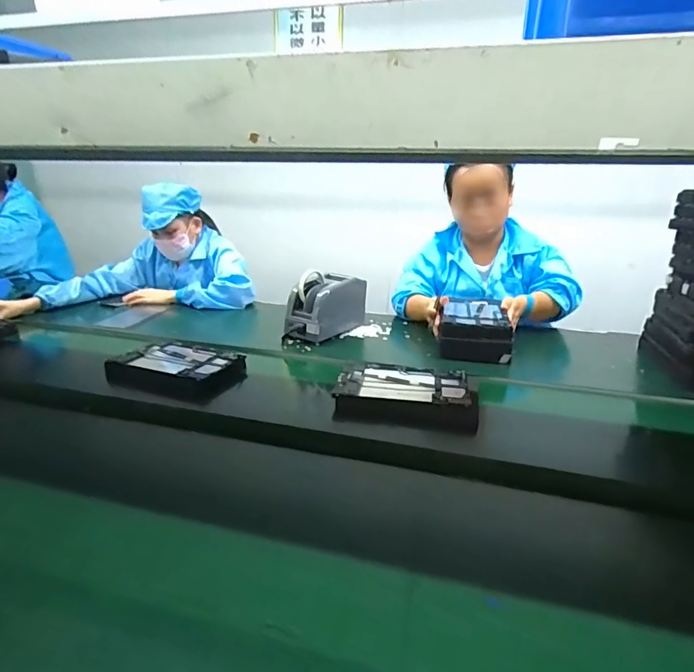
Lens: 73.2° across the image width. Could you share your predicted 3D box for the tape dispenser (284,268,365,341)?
[{"bbox_3d":[-0.053,-0.080,1.196,0.098,0.140,0.224,15,25,36],"label":"tape dispenser"}]

